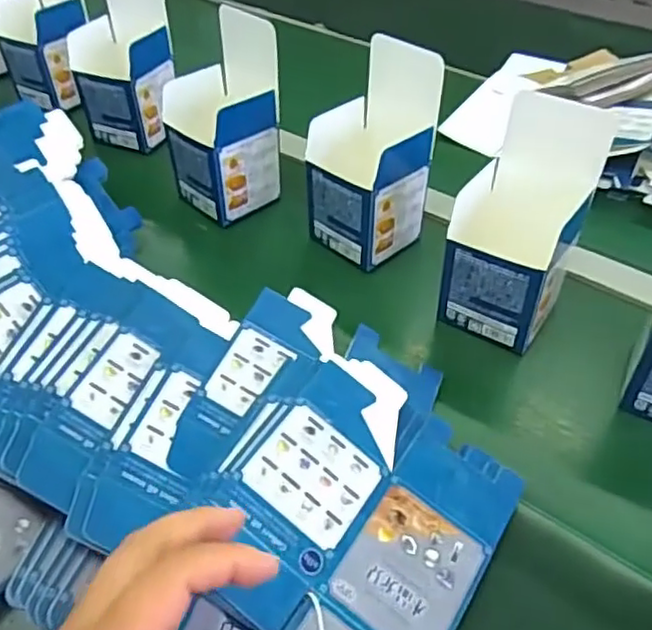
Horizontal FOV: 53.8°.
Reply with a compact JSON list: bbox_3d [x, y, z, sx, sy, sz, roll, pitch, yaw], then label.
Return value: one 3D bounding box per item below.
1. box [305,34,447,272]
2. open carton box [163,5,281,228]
[{"bbox_3d":[0.041,-0.147,0.597,0.096,0.172,0.091,-34,50,-29],"label":"box"},{"bbox_3d":[-0.110,-0.198,0.650,0.092,0.172,0.101,-30,48,-26],"label":"open carton box"}]

